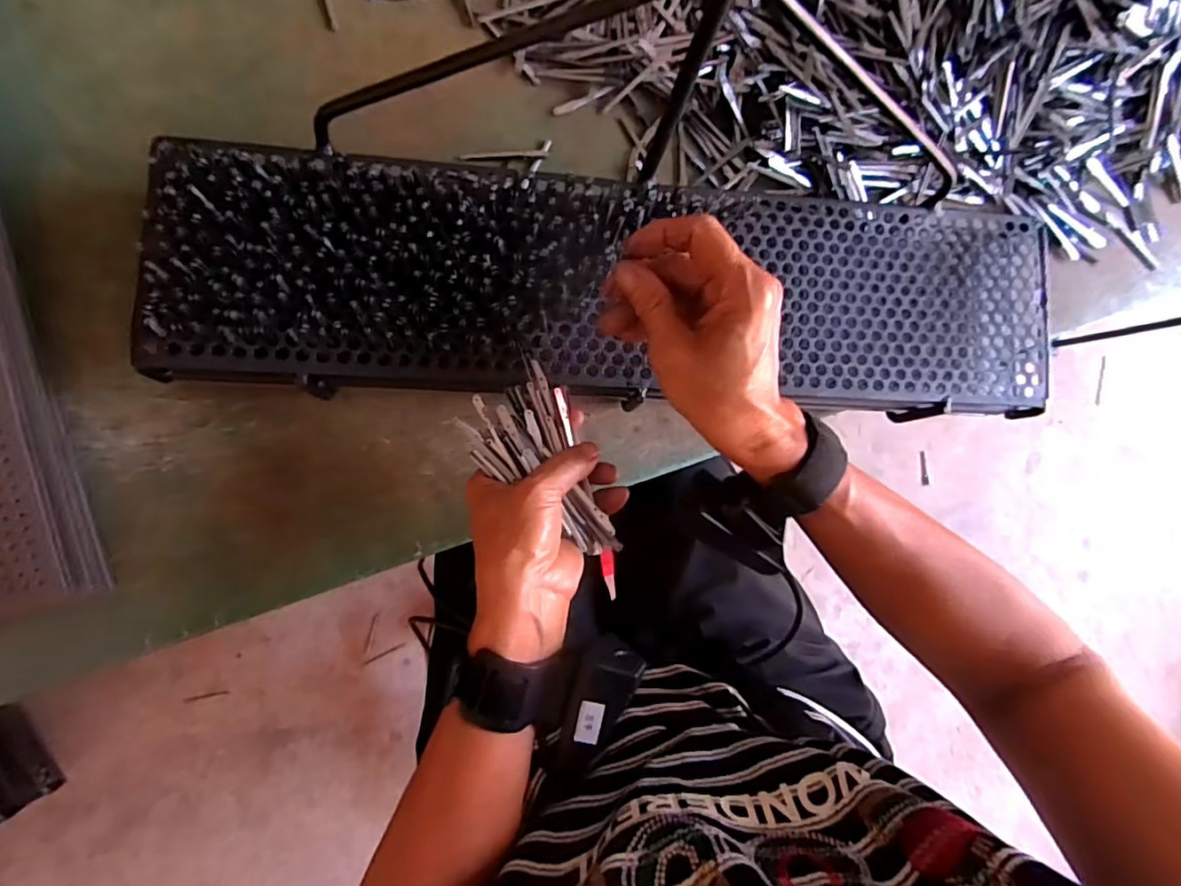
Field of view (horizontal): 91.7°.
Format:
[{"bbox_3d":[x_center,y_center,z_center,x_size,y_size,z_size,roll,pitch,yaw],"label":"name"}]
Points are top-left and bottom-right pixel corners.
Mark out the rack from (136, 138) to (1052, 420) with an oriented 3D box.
[{"bbox_3d":[0.034,-0.104,0.374,0.584,0.032,0.144,2,85,-7],"label":"rack"}]

